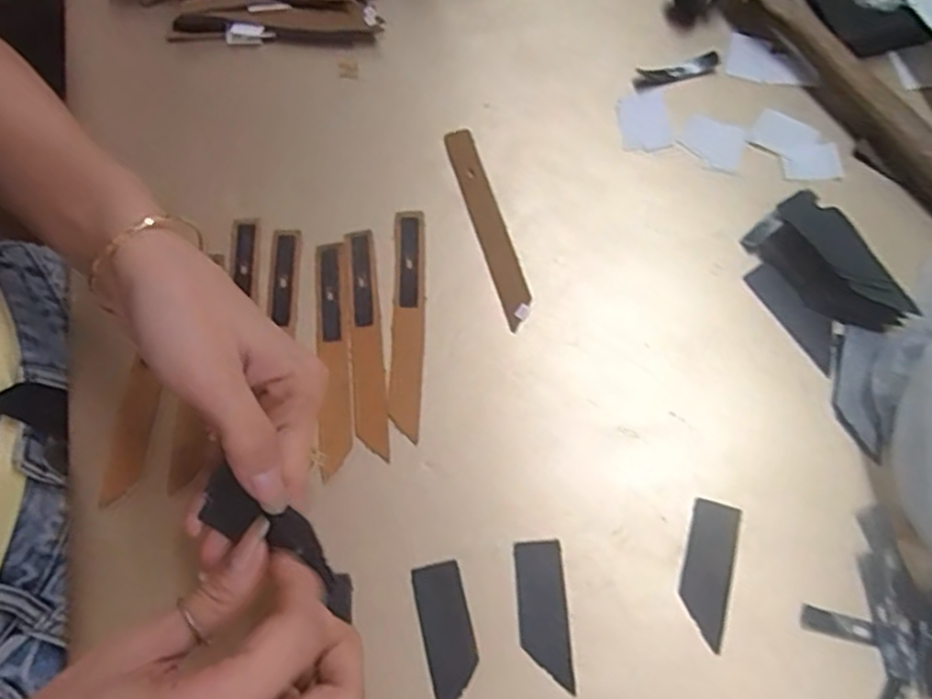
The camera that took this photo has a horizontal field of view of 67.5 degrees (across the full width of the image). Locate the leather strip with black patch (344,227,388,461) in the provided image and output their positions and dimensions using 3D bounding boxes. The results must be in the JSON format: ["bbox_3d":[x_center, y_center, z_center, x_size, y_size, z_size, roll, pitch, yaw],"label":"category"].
[{"bbox_3d":[-0.053,-0.005,0.367,0.016,0.004,0.124,-6,70,-2],"label":"leather strip with black patch"}]

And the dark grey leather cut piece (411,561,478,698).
[{"bbox_3d":[-0.008,0.131,0.320,0.022,0.004,0.062,-13,71,-5],"label":"dark grey leather cut piece"}]

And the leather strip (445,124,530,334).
[{"bbox_3d":[0.012,-0.071,0.389,0.017,0.004,0.124,-16,71,-6],"label":"leather strip"}]

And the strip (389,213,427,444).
[{"bbox_3d":[-0.031,-0.016,0.370,0.017,0.004,0.126,0,70,0],"label":"strip"}]

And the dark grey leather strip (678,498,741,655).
[{"bbox_3d":[0.114,0.104,0.328,0.022,0.004,0.063,16,71,5],"label":"dark grey leather strip"}]

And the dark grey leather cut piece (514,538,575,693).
[{"bbox_3d":[0.036,0.122,0.323,0.022,0.004,0.063,-3,70,-1],"label":"dark grey leather cut piece"}]

